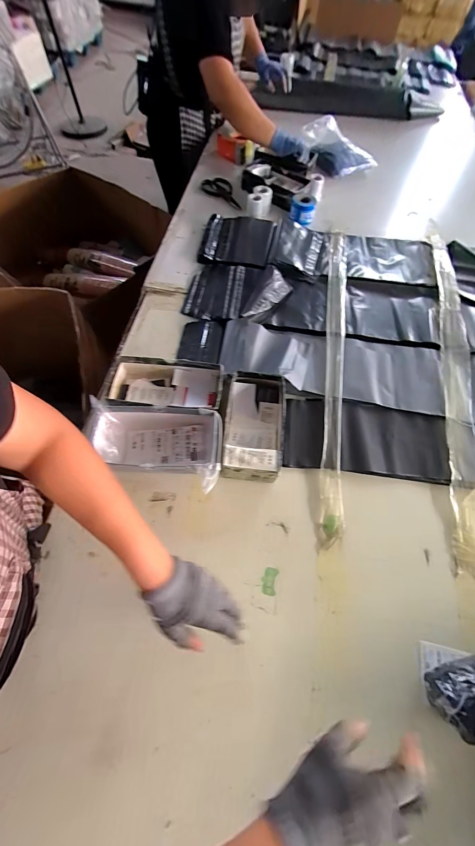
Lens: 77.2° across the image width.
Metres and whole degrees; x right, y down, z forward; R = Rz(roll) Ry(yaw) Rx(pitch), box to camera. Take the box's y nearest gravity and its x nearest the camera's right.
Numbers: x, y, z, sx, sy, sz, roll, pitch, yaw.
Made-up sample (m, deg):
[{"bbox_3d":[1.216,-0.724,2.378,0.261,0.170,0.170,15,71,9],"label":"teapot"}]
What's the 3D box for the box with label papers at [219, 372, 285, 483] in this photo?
[{"bbox_3d":[0.032,0.000,0.608,0.132,0.059,0.231,2,64,-1],"label":"box with label papers"}]

